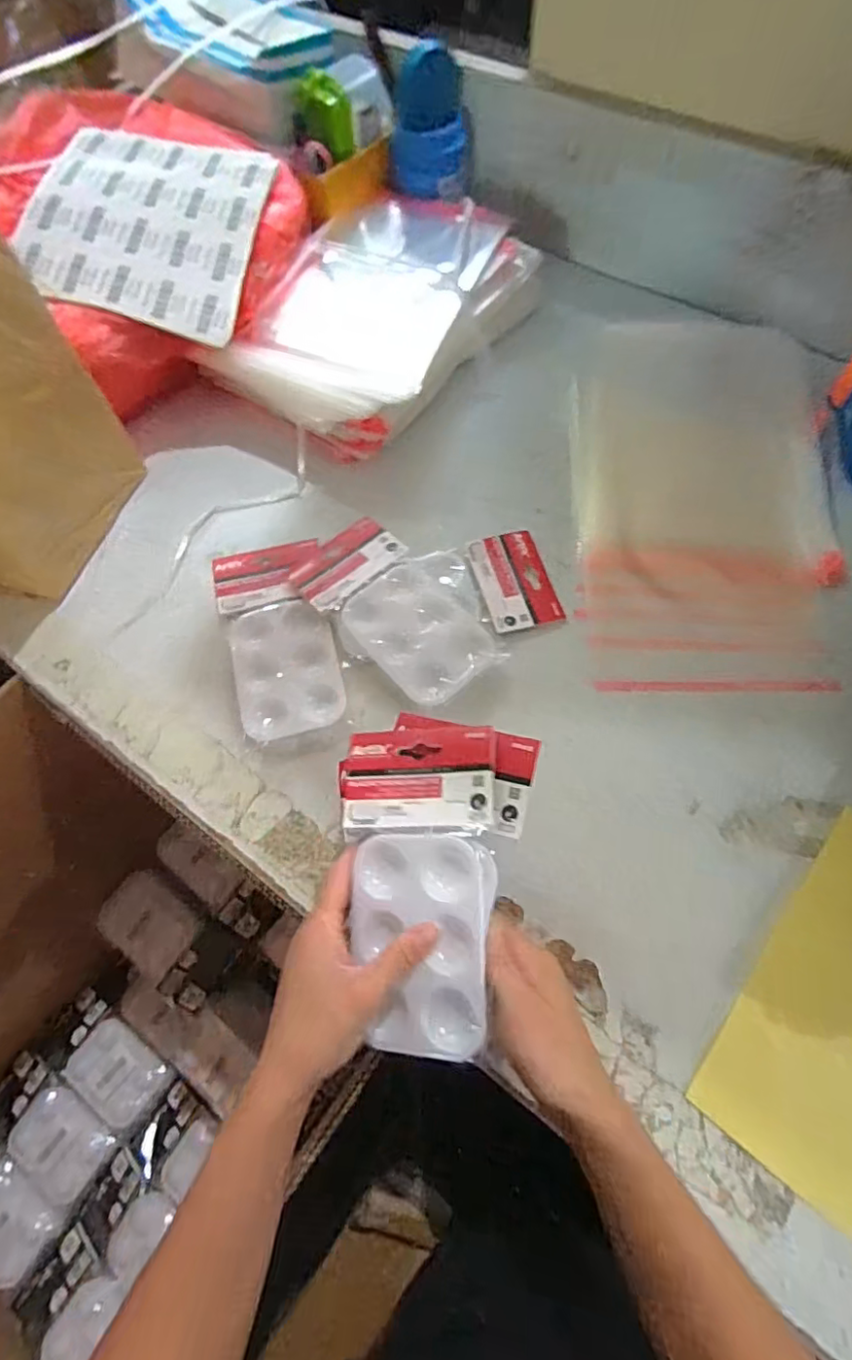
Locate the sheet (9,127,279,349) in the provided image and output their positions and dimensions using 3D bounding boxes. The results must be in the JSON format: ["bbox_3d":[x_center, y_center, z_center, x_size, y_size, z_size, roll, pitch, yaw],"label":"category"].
[{"bbox_3d":[-0.268,-0.449,0.589,0.197,0.015,0.239,11,74,-9],"label":"sheet"}]

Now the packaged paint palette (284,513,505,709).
[{"bbox_3d":[-0.027,-0.062,0.519,0.093,0.014,0.188,-40,69,-15],"label":"packaged paint palette"}]

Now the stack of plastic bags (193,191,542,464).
[{"bbox_3d":[-0.040,-0.396,0.662,0.255,0.077,0.369,25,68,14],"label":"stack of plastic bags"}]

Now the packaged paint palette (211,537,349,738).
[{"bbox_3d":[-0.128,-0.042,0.522,0.097,0.016,0.187,-12,65,-3],"label":"packaged paint palette"}]

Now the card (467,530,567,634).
[{"bbox_3d":[0.080,-0.090,0.542,0.064,0.004,0.099,-11,67,-9],"label":"card"}]

